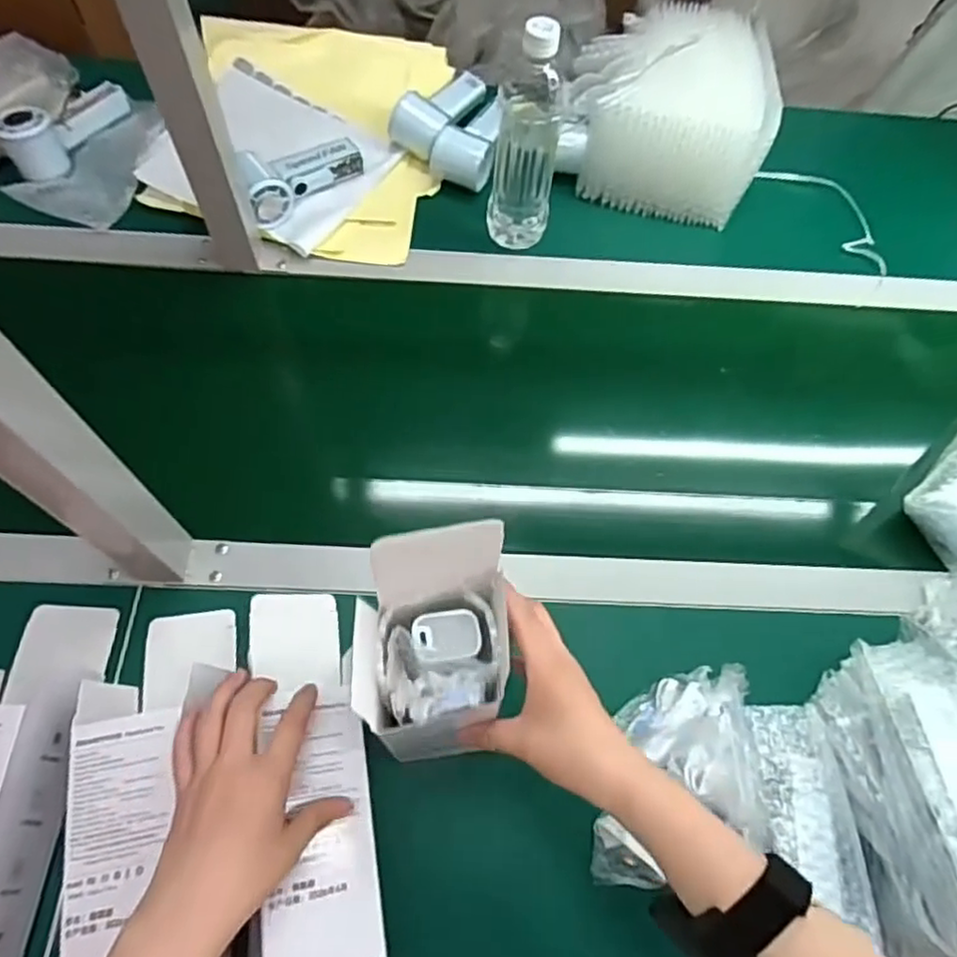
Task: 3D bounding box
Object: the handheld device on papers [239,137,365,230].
[{"bbox_3d":[-0.197,-0.332,0.718,0.056,0.054,0.144,41,69,15],"label":"handheld device on papers"}]

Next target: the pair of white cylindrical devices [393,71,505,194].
[{"bbox_3d":[-0.012,-0.409,0.772,0.131,0.049,0.131,40,69,14],"label":"pair of white cylindrical devices"}]

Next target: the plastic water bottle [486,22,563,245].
[{"bbox_3d":[0.049,-0.337,0.654,0.063,0.223,0.063,9,65,0],"label":"plastic water bottle"}]

